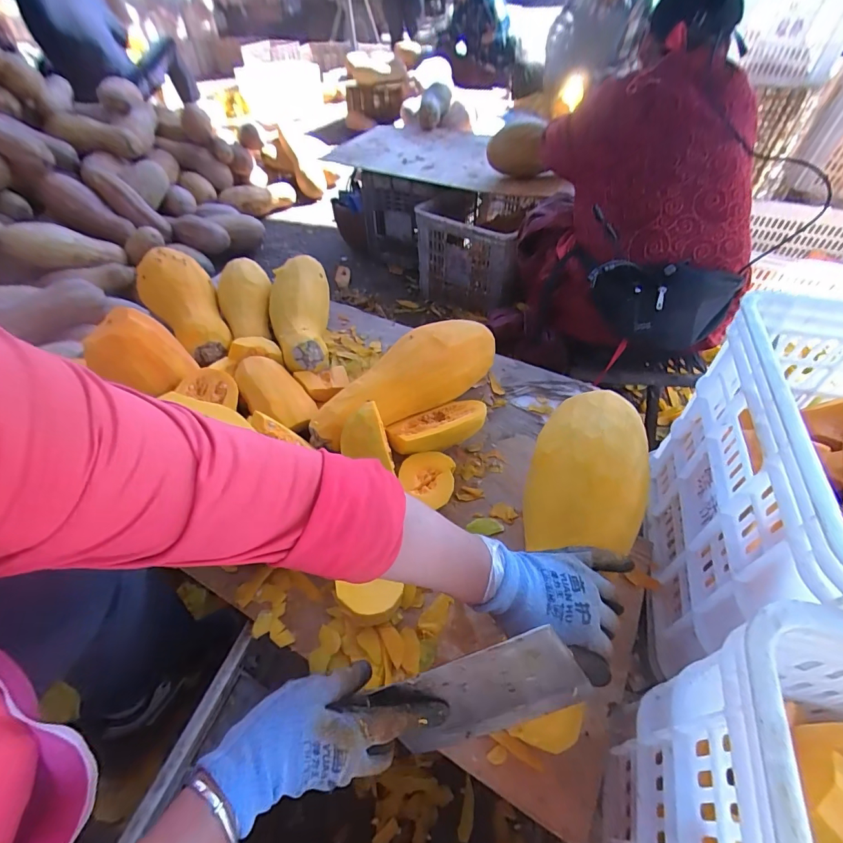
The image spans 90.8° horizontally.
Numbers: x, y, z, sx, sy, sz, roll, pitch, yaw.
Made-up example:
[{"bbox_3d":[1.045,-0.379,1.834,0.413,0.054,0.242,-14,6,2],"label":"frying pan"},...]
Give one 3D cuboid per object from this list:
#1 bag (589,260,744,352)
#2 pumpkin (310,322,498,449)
[{"bbox_3d":[0.436,-0.212,0.773,0.246,0.148,0.070,9,50,10],"label":"bag"},{"bbox_3d":[-0.023,-0.072,0.646,0.315,0.104,0.115,-33,56,-24],"label":"pumpkin"}]

